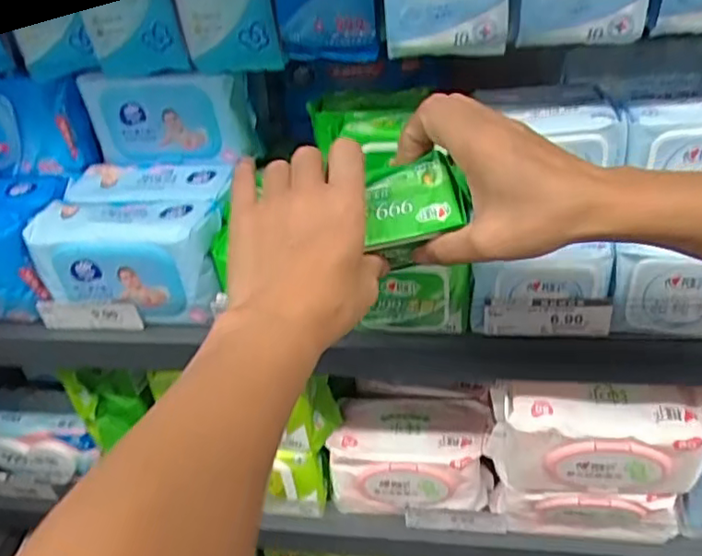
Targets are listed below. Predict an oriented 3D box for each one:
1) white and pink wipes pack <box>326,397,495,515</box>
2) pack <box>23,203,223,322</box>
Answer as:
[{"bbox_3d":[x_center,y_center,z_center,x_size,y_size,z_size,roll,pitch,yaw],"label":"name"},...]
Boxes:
[{"bbox_3d":[0.067,0.199,0.715,0.177,0.098,0.092,0,34,9],"label":"white and pink wipes pack"},{"bbox_3d":[-0.200,-0.020,0.590,0.169,0.099,0.068,1,34,10],"label":"pack"}]

